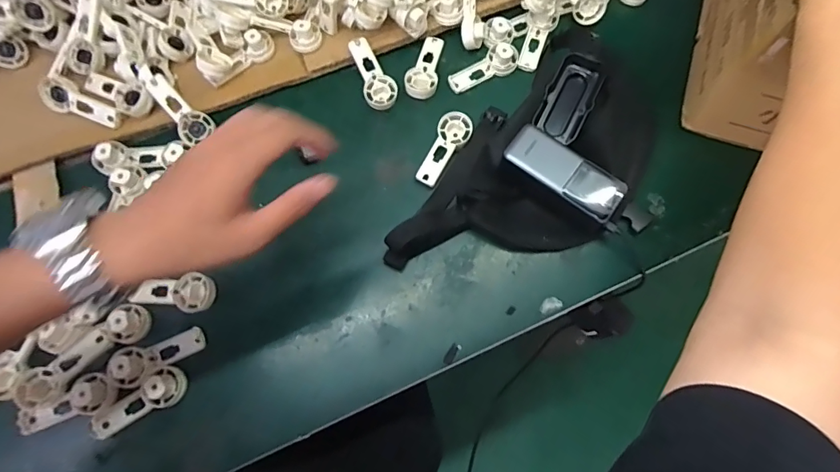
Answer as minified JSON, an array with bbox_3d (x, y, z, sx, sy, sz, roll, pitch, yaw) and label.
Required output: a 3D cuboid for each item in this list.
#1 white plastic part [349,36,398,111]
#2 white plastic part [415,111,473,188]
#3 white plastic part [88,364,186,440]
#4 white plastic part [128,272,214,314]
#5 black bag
[{"bbox_3d":[-0.061,-0.202,0.559,0.040,0.014,0.092,-26,93,-9],"label":"white plastic part"},{"bbox_3d":[0.028,-0.104,0.529,0.038,0.014,0.093,27,73,9],"label":"white plastic part"},{"bbox_3d":[-0.285,0.164,0.449,0.092,0.029,0.037,-26,73,-8],"label":"white plastic part"},{"bbox_3d":[-0.260,0.057,0.478,0.081,0.018,0.038,8,71,3],"label":"white plastic part"},{"bbox_3d":[0.152,-0.076,0.507,0.219,0.052,0.367,33,74,11],"label":"black bag"}]

